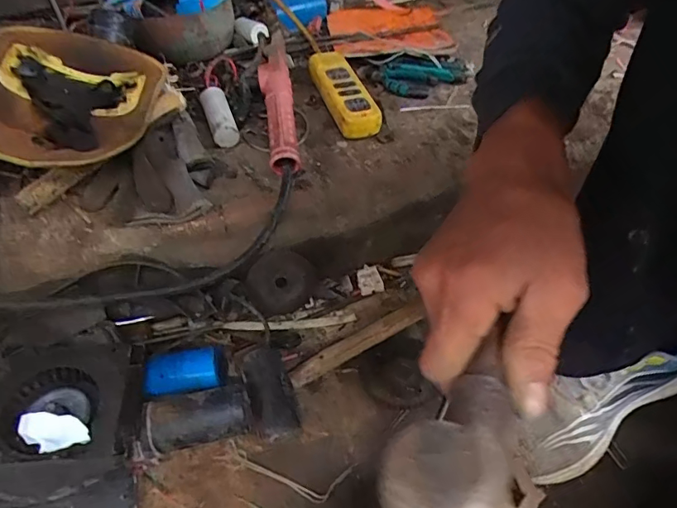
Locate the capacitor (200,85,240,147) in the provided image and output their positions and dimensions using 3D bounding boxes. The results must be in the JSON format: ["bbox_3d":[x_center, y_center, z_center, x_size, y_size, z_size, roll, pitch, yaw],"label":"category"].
[{"bbox_3d":[-0.165,-0.193,0.667,0.034,0.037,0.113,-16,49,-12],"label":"capacitor"}]

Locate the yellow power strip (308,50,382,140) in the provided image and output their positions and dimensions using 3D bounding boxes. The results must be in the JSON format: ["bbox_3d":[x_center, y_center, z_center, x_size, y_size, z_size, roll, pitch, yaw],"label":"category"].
[{"bbox_3d":[0.006,-0.238,0.701,0.066,0.039,0.193,-12,48,-9],"label":"yellow power strip"}]

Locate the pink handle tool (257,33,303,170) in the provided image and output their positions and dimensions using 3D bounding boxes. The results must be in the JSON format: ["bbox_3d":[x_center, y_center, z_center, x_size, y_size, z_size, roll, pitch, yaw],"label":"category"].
[{"bbox_3d":[-0.087,-0.226,0.685,0.044,0.058,0.285,-7,48,-4],"label":"pink handle tool"}]

